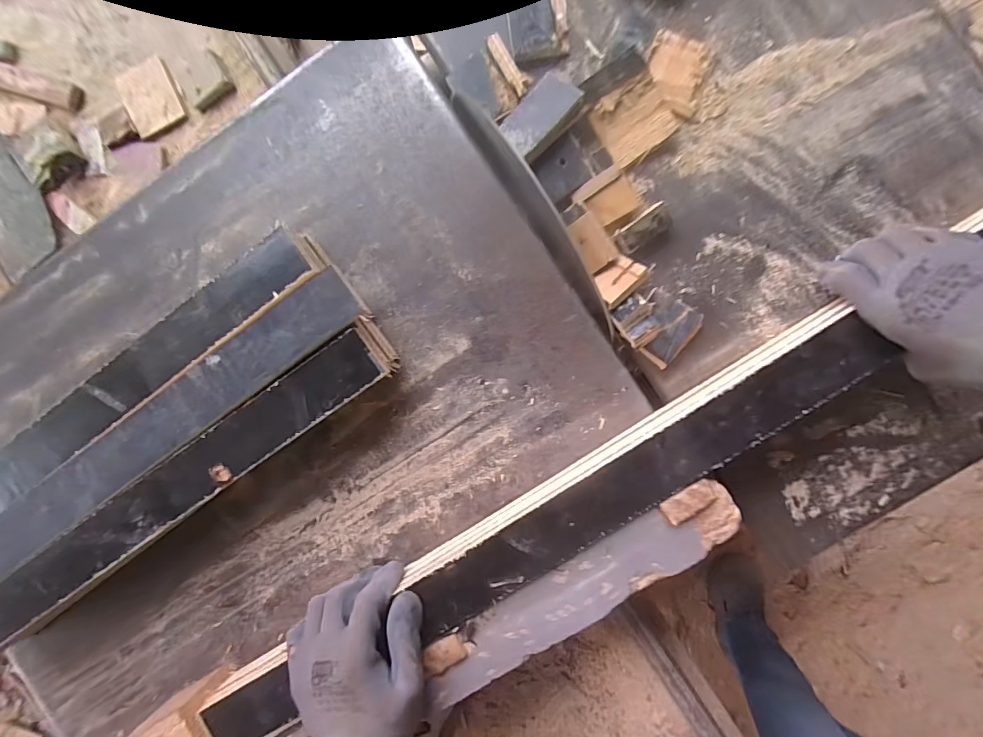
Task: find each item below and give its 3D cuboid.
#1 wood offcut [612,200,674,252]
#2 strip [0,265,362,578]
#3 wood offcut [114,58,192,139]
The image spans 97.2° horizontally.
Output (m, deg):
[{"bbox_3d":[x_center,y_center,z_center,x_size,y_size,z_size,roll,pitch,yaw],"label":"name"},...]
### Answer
[{"bbox_3d":[0.134,-0.122,0.387,0.049,0.021,0.023,-35,89,5],"label":"wood offcut"},{"bbox_3d":[-0.329,0.075,0.385,0.530,0.019,0.053,-35,89,5],"label":"strip"},{"bbox_3d":[-0.398,-0.316,0.508,0.065,0.011,0.075,-30,84,7],"label":"wood offcut"}]

